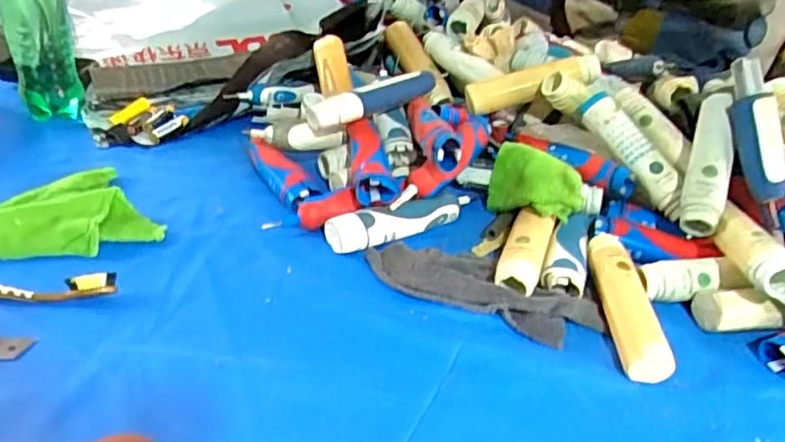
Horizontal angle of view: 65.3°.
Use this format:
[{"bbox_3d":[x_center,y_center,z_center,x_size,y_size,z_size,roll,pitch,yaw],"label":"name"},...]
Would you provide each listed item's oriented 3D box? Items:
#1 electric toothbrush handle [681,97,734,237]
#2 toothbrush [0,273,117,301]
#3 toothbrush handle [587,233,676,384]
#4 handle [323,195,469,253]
[{"bbox_3d":[0.284,-0.053,0.552,0.034,0.033,0.137,15,65,12],"label":"electric toothbrush handle"},{"bbox_3d":[-0.295,0.048,0.436,0.184,0.017,0.014,0,37,-9],"label":"toothbrush"},{"bbox_3d":[0.183,0.060,0.486,0.035,0.030,0.143,5,36,-2],"label":"toothbrush handle"},{"bbox_3d":[0.011,-0.002,0.545,0.144,0.024,0.028,-16,42,-28],"label":"handle"}]

